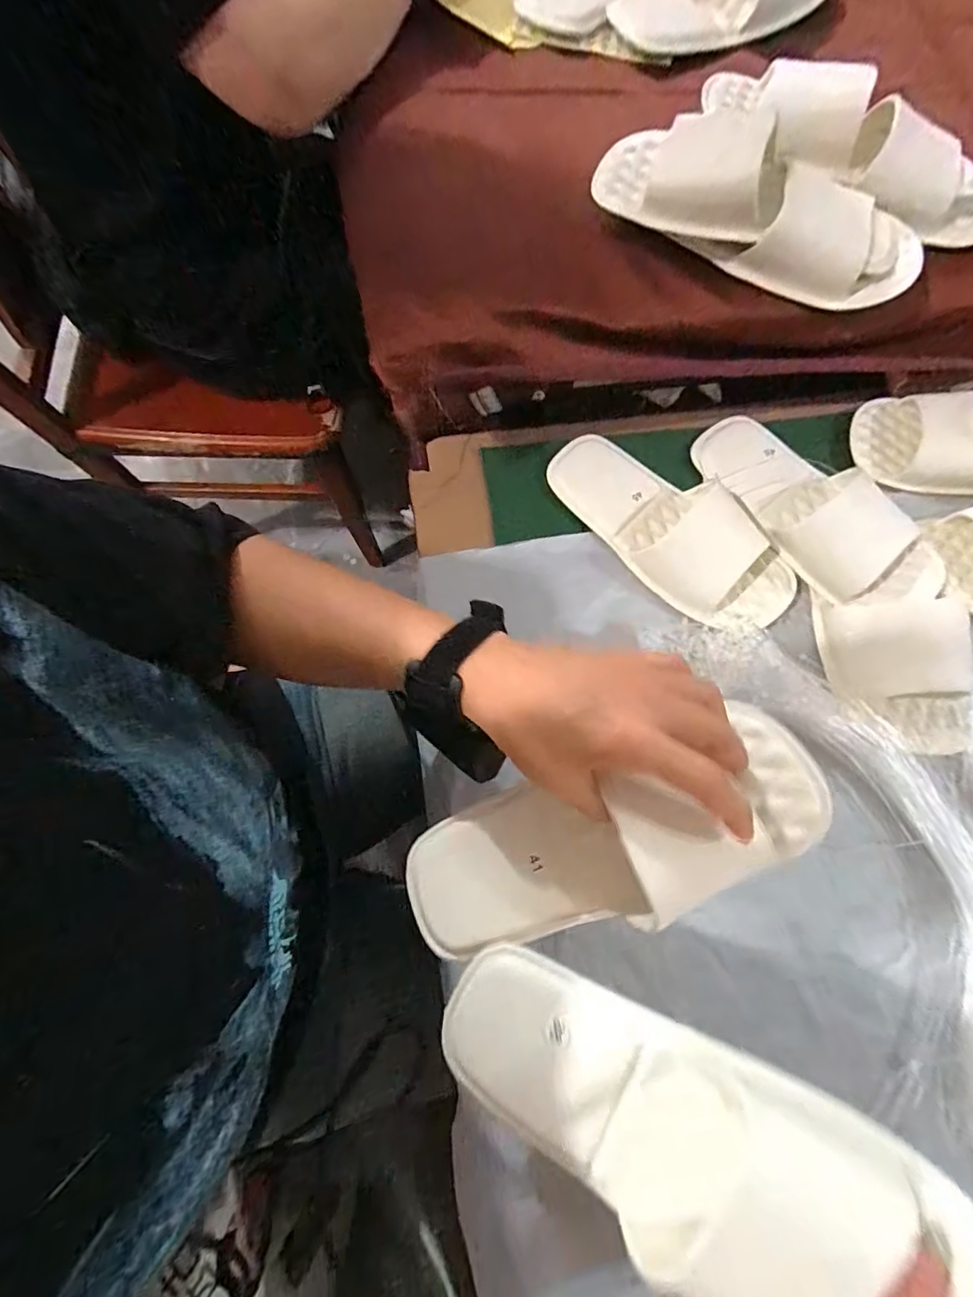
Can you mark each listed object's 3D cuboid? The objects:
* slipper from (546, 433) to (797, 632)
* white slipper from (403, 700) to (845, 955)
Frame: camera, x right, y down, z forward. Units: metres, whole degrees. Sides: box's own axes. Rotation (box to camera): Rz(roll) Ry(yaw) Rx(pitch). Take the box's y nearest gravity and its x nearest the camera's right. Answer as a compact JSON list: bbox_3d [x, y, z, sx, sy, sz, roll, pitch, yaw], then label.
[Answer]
[{"bbox_3d":[0.155,-0.103,0.454,0.230,0.056,0.094,40,77,9],"label":"slipper"},{"bbox_3d":[0.067,0.111,0.305,0.248,0.058,0.086,-20,75,11],"label":"white slipper"}]

